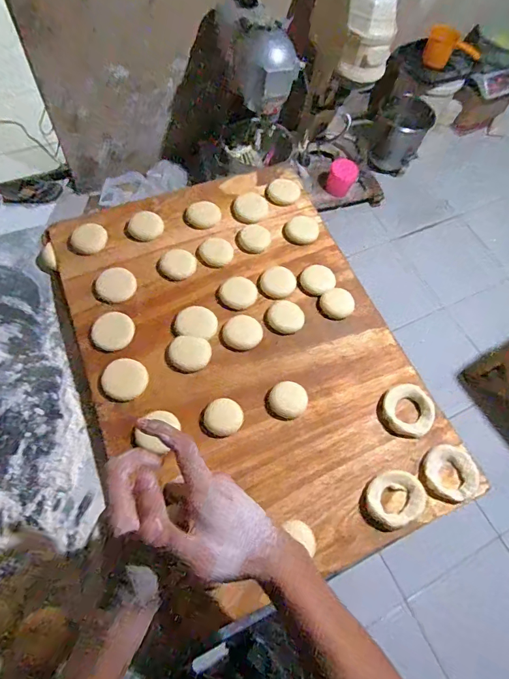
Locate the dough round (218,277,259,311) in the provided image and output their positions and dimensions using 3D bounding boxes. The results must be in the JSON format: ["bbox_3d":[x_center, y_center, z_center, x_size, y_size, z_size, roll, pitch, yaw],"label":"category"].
[{"bbox_3d":[-0.023,-0.069,0.612,0.052,0.019,0.044,15,65,5],"label":"dough round"}]

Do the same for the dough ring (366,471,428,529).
[{"bbox_3d":[0.168,0.190,0.493,0.071,0.012,0.061,-18,66,-11],"label":"dough ring"}]

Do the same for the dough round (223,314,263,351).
[{"bbox_3d":[-0.017,-0.009,0.585,0.055,0.012,0.050,1,64,-2],"label":"dough round"}]

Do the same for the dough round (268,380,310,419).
[{"bbox_3d":[0.046,0.080,0.545,0.049,0.012,0.047,1,64,-2],"label":"dough round"}]

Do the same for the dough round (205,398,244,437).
[{"bbox_3d":[-0.040,0.100,0.528,0.049,0.018,0.046,1,64,-2],"label":"dough round"}]

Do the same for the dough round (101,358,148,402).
[{"bbox_3d":[-0.169,0.052,0.536,0.054,0.010,0.054,1,64,-2],"label":"dough round"}]

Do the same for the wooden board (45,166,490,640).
[{"bbox_3d":[-0.017,0.006,0.578,0.419,0.026,0.594,-21,67,-12],"label":"wooden board"}]

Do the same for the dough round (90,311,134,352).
[{"bbox_3d":[-0.196,-0.012,0.568,0.053,0.011,0.057,1,64,-2],"label":"dough round"}]

